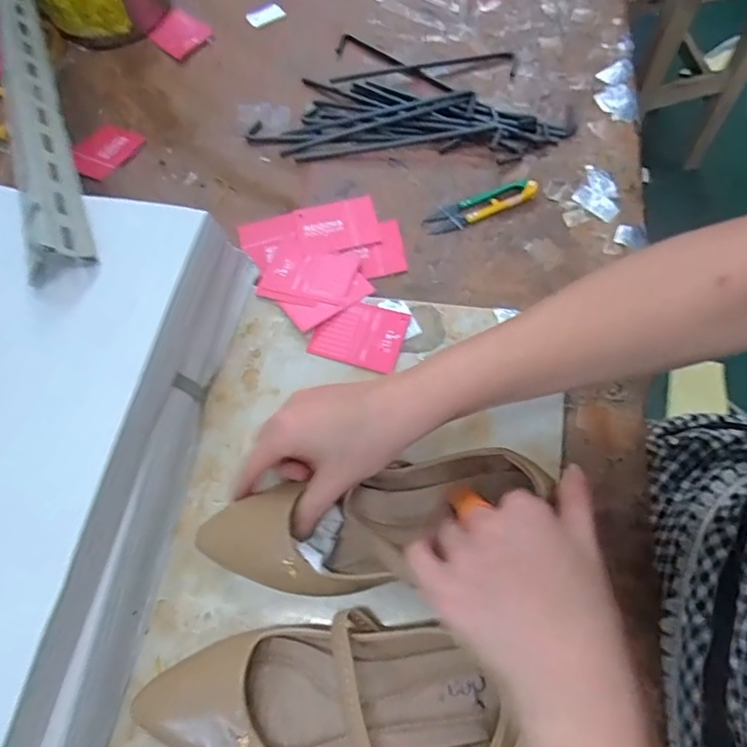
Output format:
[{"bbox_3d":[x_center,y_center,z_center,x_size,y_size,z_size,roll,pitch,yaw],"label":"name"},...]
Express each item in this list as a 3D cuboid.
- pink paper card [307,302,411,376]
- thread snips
[{"bbox_3d":[-0.011,-0.033,0.458,0.070,0.004,0.055,17,70,11],"label":"pink paper card"},{"bbox_3d":[0.096,-0.149,0.498,0.101,0.016,0.024,-21,68,-4],"label":"thread snips"}]

